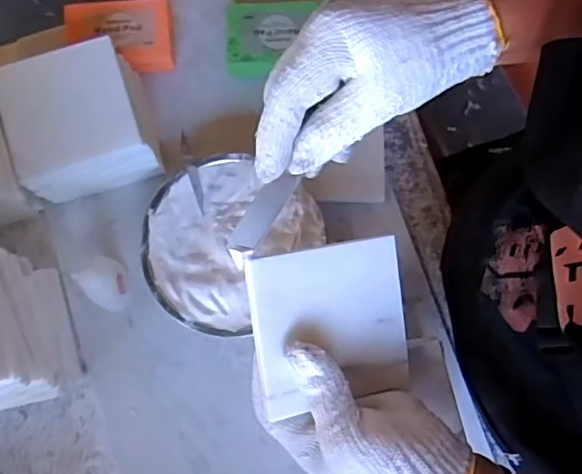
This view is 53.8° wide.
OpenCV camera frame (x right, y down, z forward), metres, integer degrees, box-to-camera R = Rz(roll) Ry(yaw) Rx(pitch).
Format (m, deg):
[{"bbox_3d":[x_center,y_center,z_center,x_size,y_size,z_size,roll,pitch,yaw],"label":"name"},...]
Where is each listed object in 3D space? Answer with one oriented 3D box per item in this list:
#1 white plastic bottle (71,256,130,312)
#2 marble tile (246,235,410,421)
[{"bbox_3d":[-0.154,0.039,0.484,0.042,0.042,0.034,36,80,7],"label":"white plastic bottle"},{"bbox_3d":[0.026,0.053,0.360,0.102,0.004,0.097,-8,97,-21],"label":"marble tile"}]

